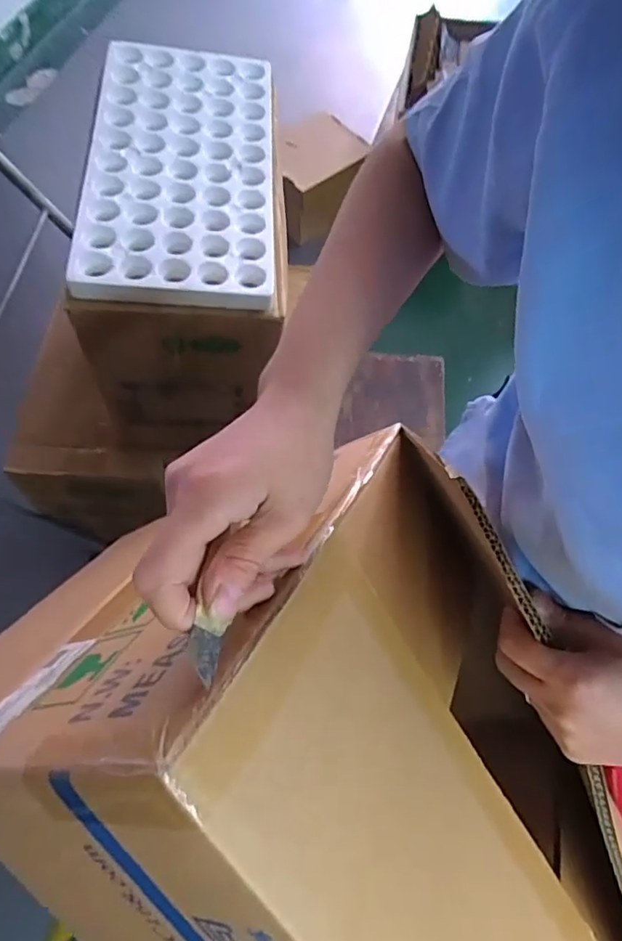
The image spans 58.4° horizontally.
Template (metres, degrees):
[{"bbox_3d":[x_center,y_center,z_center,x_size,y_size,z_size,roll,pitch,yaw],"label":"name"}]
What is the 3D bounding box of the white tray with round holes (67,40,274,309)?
[{"bbox_3d":[-0.163,-0.400,0.704,0.224,0.036,0.448,-2,64,-2],"label":"white tray with round holes"}]

